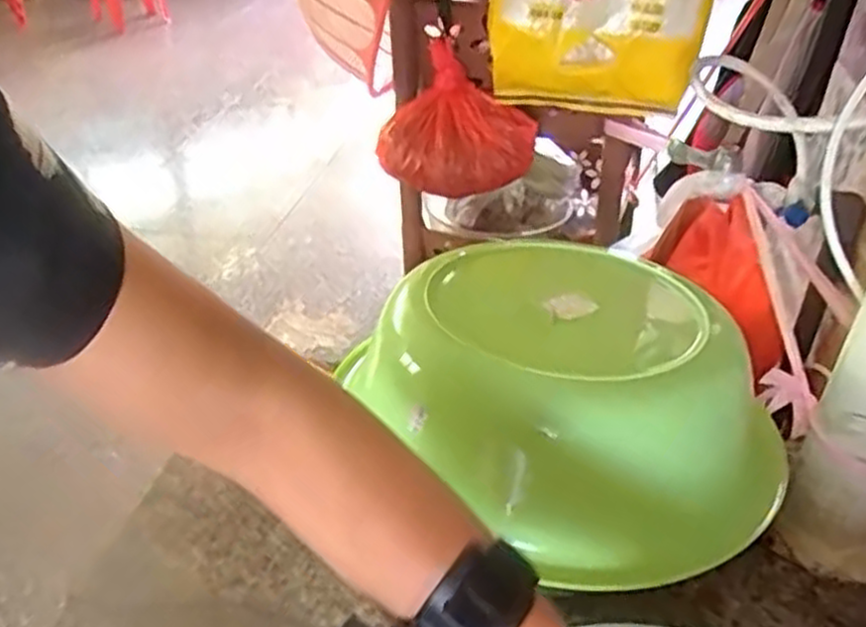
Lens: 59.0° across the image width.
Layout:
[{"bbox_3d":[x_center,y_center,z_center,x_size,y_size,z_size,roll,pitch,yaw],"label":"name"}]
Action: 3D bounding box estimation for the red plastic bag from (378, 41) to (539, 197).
[{"bbox_3d":[0.025,-0.206,0.858,0.156,0.132,0.092,25,42,30],"label":"red plastic bag"}]

